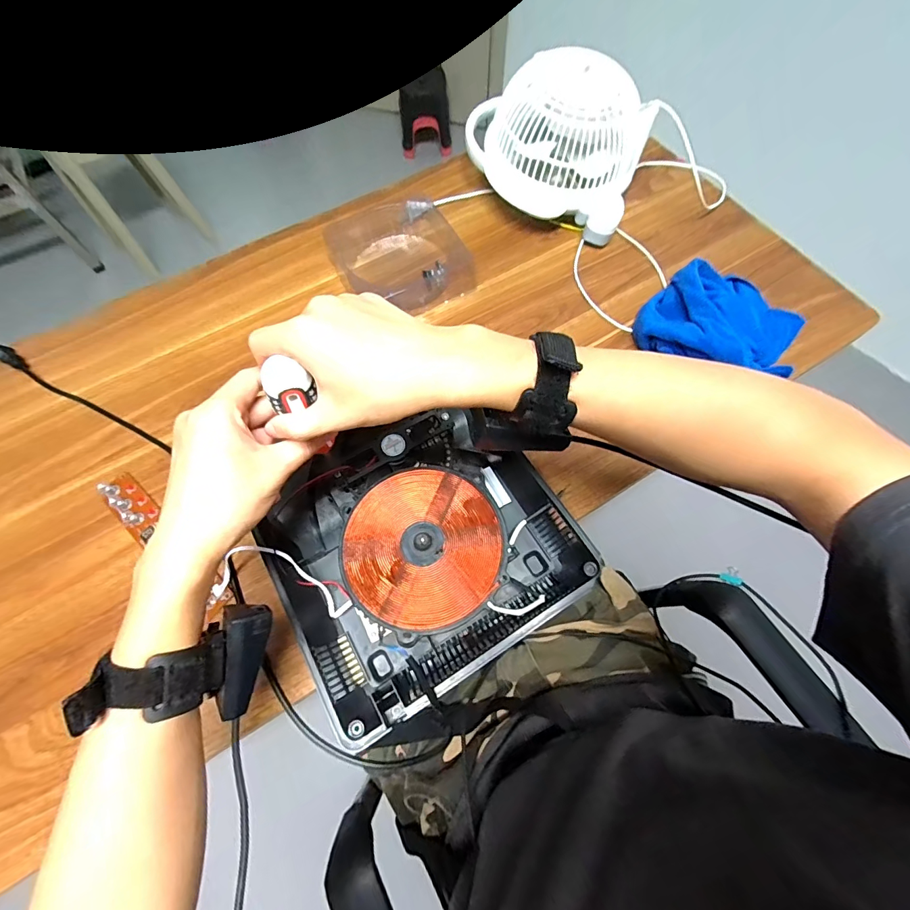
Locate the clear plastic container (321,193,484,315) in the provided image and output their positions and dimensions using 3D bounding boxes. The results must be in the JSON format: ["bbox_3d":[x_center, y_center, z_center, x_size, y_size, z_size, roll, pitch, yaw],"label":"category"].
[{"bbox_3d":[-0.080,-0.290,0.613,0.176,0.040,0.195,-26,69,-10],"label":"clear plastic container"}]

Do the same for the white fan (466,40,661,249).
[{"bbox_3d":[0.136,-0.442,0.606,0.247,0.146,0.175,17,68,8],"label":"white fan"}]

